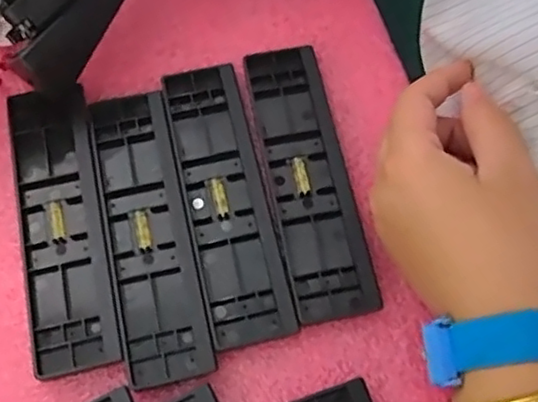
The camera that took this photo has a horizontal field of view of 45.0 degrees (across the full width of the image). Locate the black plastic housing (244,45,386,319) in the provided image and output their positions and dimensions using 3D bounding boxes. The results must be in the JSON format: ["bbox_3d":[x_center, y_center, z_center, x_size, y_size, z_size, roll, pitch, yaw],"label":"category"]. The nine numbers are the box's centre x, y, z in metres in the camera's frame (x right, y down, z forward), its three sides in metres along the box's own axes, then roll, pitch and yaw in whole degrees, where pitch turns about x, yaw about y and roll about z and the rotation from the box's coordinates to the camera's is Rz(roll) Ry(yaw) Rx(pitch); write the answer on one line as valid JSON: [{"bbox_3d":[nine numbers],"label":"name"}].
[{"bbox_3d":[0.022,-0.014,0.354,0.044,0.008,0.159,-11,68,-4],"label":"black plastic housing"}]

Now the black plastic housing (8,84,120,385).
[{"bbox_3d":[-0.109,0.010,0.339,0.041,0.008,0.156,-13,68,-5],"label":"black plastic housing"}]

